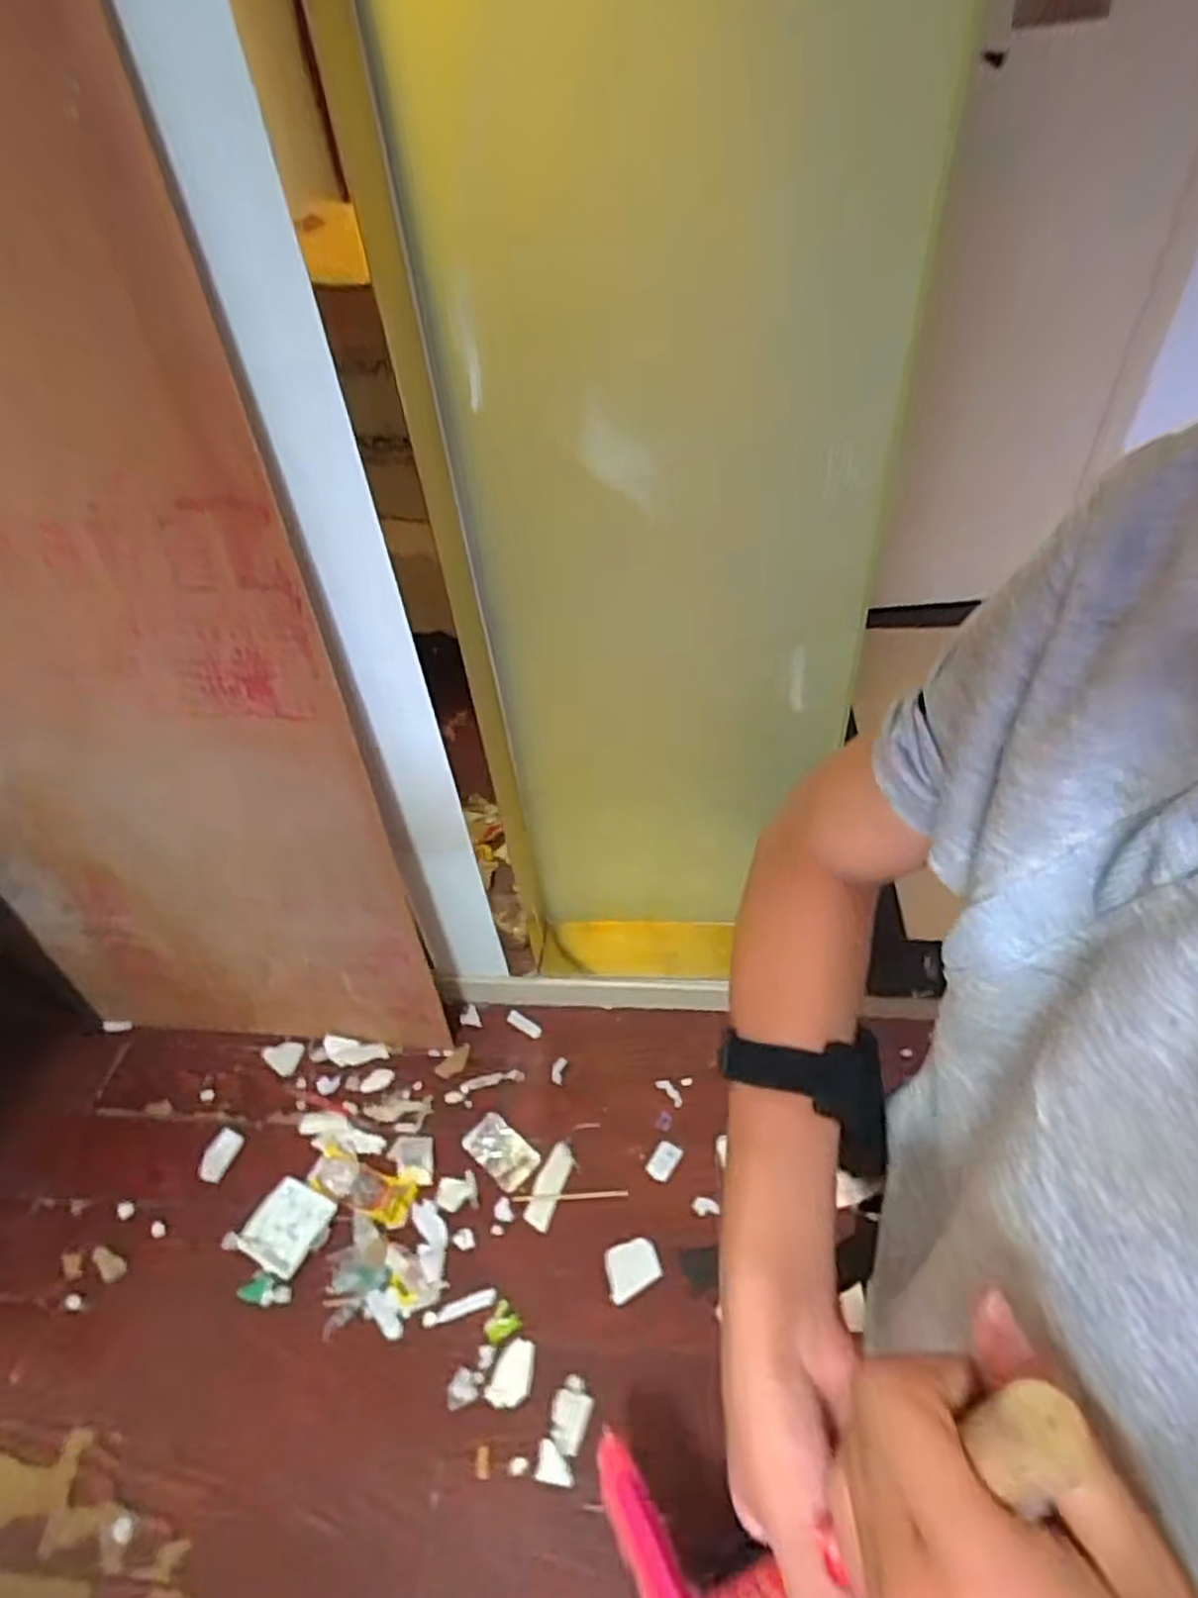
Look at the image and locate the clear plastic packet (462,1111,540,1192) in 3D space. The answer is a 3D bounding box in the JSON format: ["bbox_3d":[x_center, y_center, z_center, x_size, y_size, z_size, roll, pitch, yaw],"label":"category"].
[{"bbox_3d":[-0.179,0.640,1.399,0.143,0.010,0.083,29,55,31],"label":"clear plastic packet"}]

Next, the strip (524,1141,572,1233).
[{"bbox_3d":[-0.087,0.677,1.352,0.049,0.007,0.143,12,47,18],"label":"strip"}]

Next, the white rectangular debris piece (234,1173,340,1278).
[{"bbox_3d":[-0.541,0.733,1.324,0.139,0.020,0.128,17,49,22],"label":"white rectangular debris piece"}]

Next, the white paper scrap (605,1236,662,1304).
[{"bbox_3d":[0.054,0.759,1.247,0.087,0.008,0.073,-17,49,-10],"label":"white paper scrap"}]

